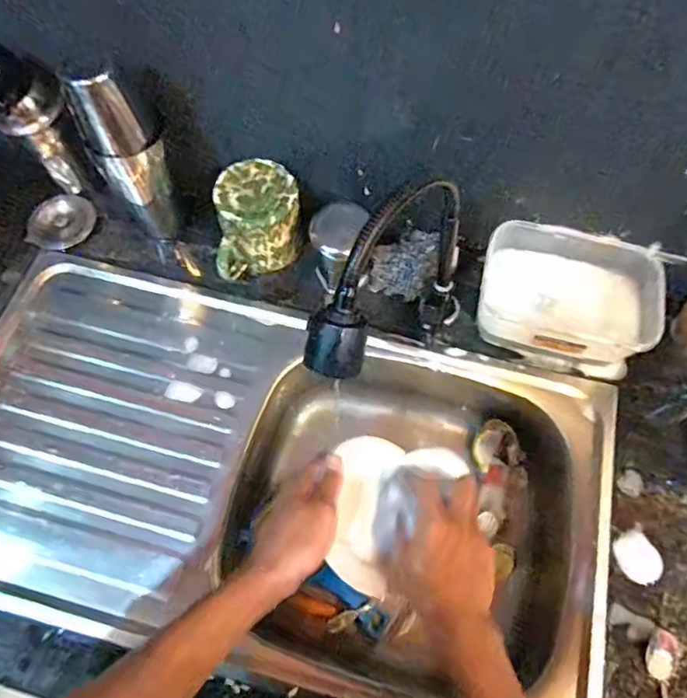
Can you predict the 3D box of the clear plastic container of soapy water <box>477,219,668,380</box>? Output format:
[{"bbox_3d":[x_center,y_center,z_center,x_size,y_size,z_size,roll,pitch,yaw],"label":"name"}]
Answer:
[{"bbox_3d":[0.266,-0.060,0.639,0.202,0.082,0.142,16,66,6],"label":"clear plastic container of soapy water"}]

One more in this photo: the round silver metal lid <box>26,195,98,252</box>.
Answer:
[{"bbox_3d":[-0.379,-0.171,0.716,0.091,0.018,0.070,-26,69,-12],"label":"round silver metal lid"}]

